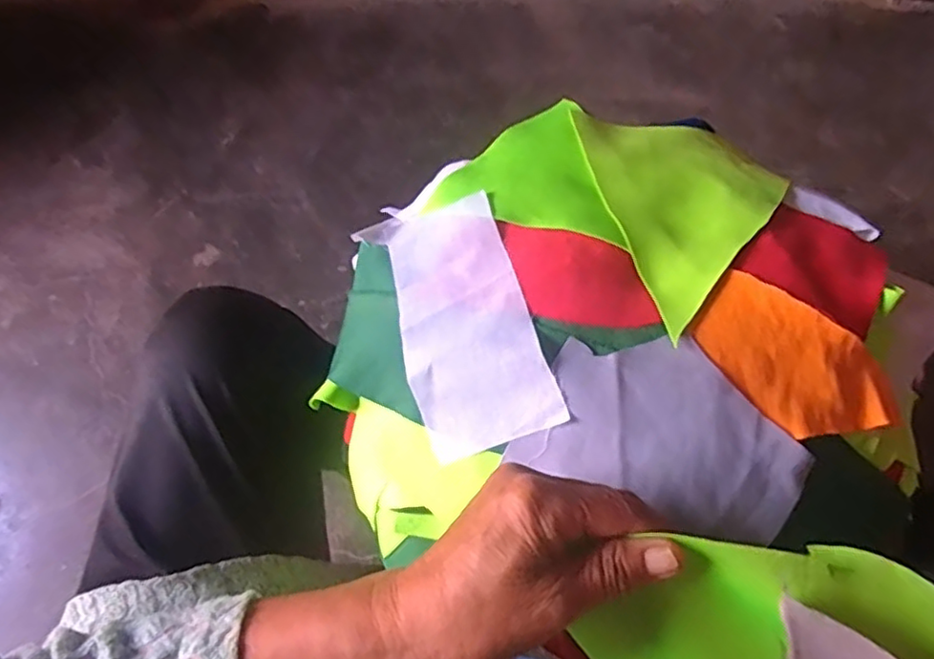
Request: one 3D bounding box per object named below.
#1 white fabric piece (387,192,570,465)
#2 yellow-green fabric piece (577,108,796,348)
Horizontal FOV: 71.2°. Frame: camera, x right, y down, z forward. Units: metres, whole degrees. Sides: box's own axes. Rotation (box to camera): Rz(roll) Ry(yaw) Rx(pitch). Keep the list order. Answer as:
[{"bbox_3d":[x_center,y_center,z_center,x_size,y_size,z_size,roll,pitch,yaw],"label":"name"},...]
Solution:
[{"bbox_3d":[-0.003,-0.007,0.392,0.079,0.010,0.160,-24,63,13],"label":"white fabric piece"},{"bbox_3d":[0.147,-0.083,0.416,0.118,0.040,0.181,-15,64,-2],"label":"yellow-green fabric piece"}]

